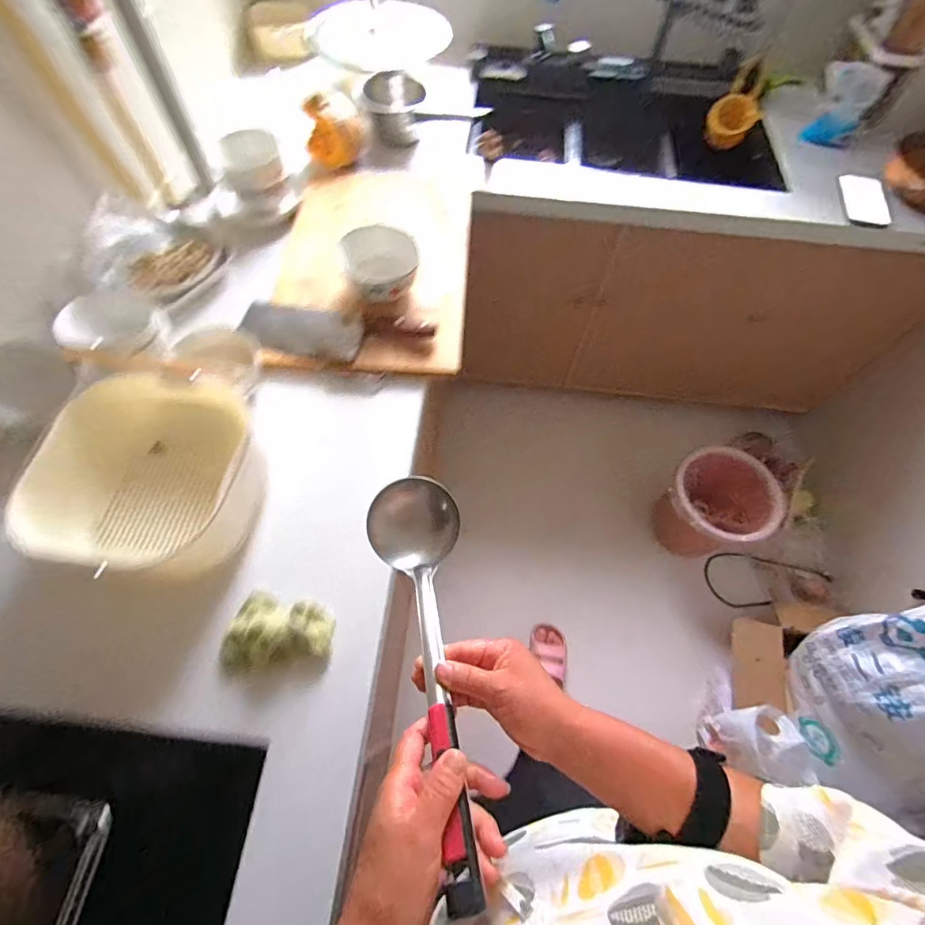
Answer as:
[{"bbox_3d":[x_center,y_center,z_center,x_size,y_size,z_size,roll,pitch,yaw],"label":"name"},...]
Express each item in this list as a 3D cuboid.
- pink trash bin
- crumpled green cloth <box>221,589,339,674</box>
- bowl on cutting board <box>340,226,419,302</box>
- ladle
[{"bbox_3d":[0.744,0.150,1.444,0.267,0.386,0.267,-8,63,-6],"label":"pink trash bin"},{"bbox_3d":[-0.225,0.212,0.572,0.124,0.037,0.091,9,63,3],"label":"crumpled green cloth"},{"bbox_3d":[-0.133,-0.328,0.769,0.119,0.067,0.096,-8,63,-6],"label":"bowl on cutting board"},{"bbox_3d":[-0.026,0.156,0.399,0.088,0.059,0.332,-9,46,-7],"label":"ladle"}]

